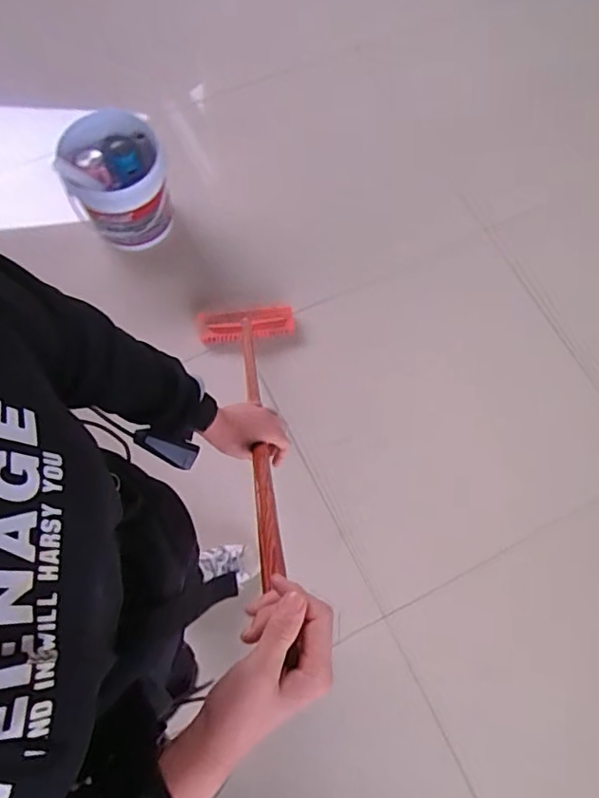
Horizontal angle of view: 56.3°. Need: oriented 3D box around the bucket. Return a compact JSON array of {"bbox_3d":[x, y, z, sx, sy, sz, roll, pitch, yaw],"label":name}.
[{"bbox_3d":[-0.437,-0.522,1.371,0.224,0.222,0.237,0,72,-1],"label":"bucket"}]

